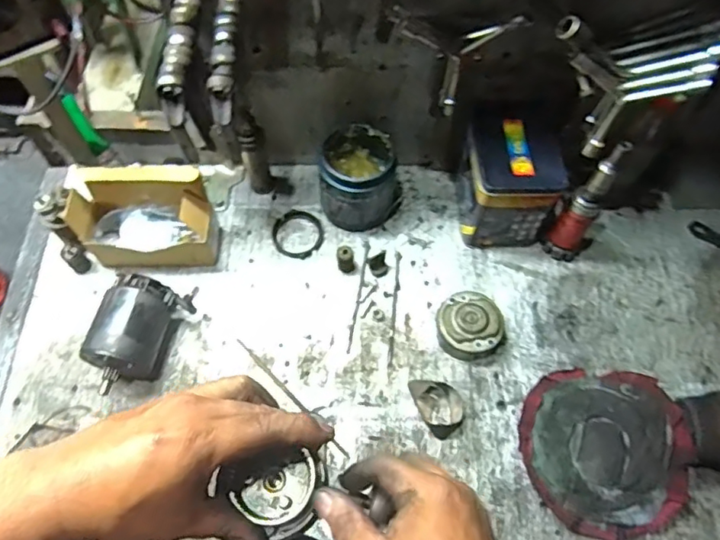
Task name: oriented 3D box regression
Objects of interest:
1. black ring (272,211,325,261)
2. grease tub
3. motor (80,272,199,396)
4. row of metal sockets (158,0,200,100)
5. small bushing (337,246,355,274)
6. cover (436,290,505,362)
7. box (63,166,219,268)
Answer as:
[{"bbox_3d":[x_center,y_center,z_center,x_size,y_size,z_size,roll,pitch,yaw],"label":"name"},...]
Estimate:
[{"bbox_3d":[-0.078,-0.045,0.712,0.066,0.005,0.064,0,64,-1],"label":"black ring"},{"bbox_3d":[0.001,-0.112,0.680,0.094,0.095,0.085,-1,64,-2],"label":"grease tub"},{"bbox_3d":[-0.245,0.070,0.606,0.077,0.072,0.124,19,62,7],"label":"motor"},{"bbox_3d":[-0.161,-0.204,0.504,0.021,0.016,0.116,2,62,-2],"label":"row of metal sockets"},{"bbox_3d":[-0.016,-0.014,0.668,0.020,0.039,0.022,0,64,-1],"label":"small bushing"},{"bbox_3d":[0.125,0.064,0.641,0.074,0.034,0.072,0,64,-1],"label":"cover"},{"bbox_3d":[-0.247,-0.055,0.648,0.148,0.112,0.085,-5,63,-3],"label":"box"}]

